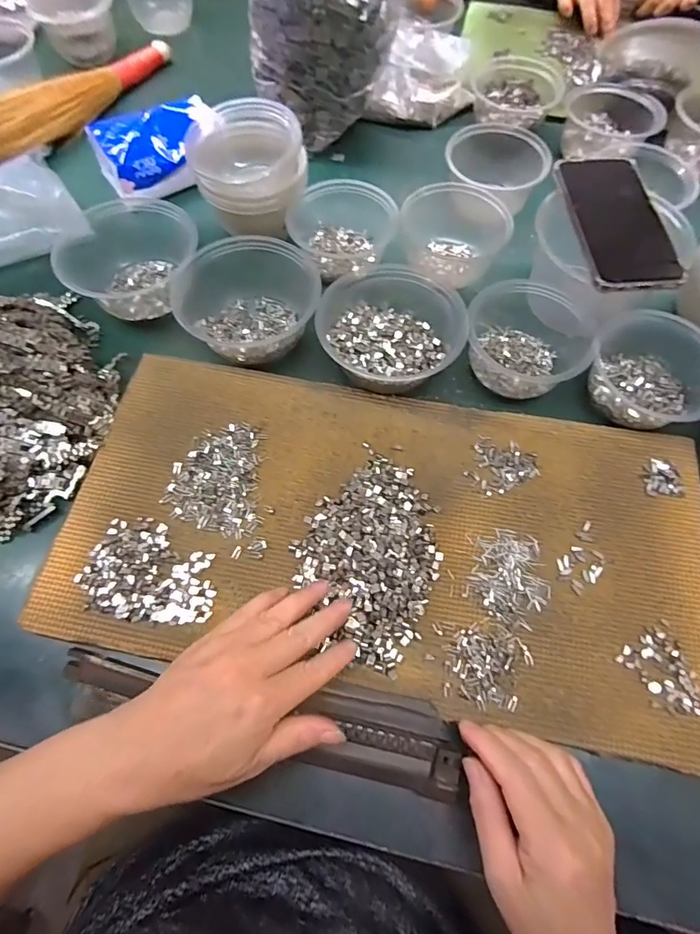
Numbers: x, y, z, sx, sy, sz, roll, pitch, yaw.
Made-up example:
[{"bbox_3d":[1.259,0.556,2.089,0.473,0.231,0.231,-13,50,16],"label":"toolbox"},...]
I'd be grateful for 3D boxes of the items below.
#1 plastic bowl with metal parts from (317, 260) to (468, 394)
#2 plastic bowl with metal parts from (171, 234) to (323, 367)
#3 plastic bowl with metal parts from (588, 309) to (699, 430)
[{"bbox_3d":[0.035,-0.135,0.448,0.126,0.049,0.127,1,66,-1],"label":"plastic bowl with metal parts"},{"bbox_3d":[-0.102,-0.163,0.463,0.135,0.063,0.131,1,66,-1],"label":"plastic bowl with metal parts"},{"bbox_3d":[0.278,-0.090,0.426,0.110,0.054,0.104,1,66,-1],"label":"plastic bowl with metal parts"}]

